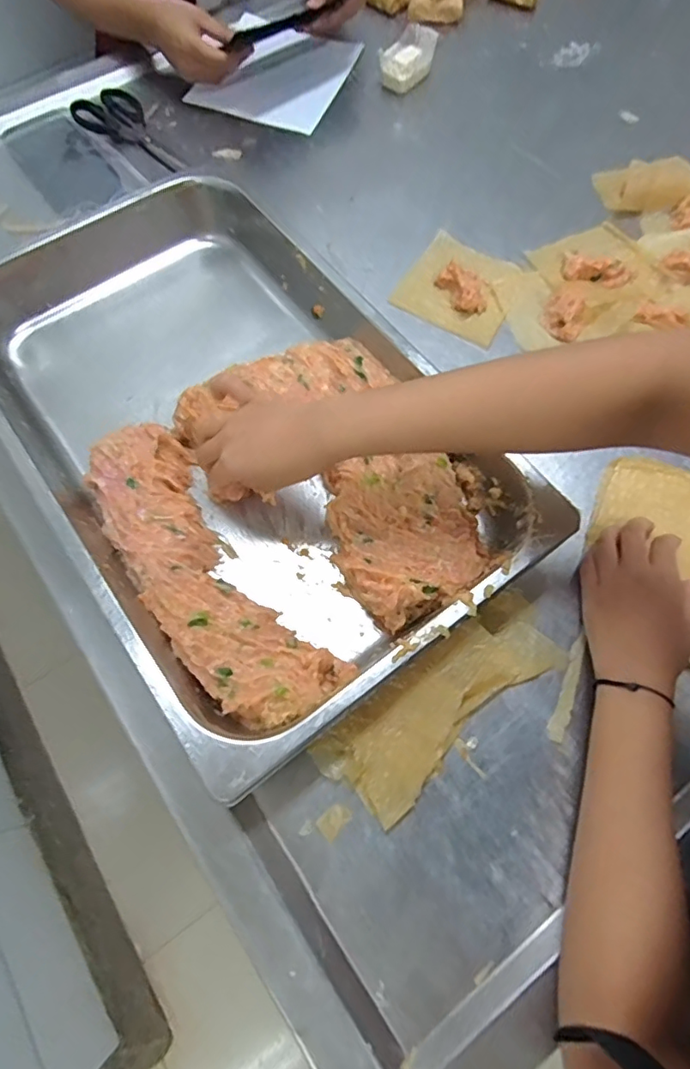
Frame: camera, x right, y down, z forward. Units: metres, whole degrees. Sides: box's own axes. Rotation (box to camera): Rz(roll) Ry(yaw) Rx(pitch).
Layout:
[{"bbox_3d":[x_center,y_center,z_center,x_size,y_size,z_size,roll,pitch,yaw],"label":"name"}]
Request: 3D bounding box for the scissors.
[{"bbox_3d":[-0.267,-0.490,0.666,0.078,0.024,0.165,-34,72,-11],"label":"scissors"}]

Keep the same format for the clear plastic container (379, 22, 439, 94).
[{"bbox_3d":[0.082,-0.618,0.708,0.055,0.034,0.082,29,72,11],"label":"clear plastic container"}]

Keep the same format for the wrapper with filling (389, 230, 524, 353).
[{"bbox_3d":[0.127,-0.269,0.581,0.116,0.017,0.116,31,73,12],"label":"wrapper with filling"}]

